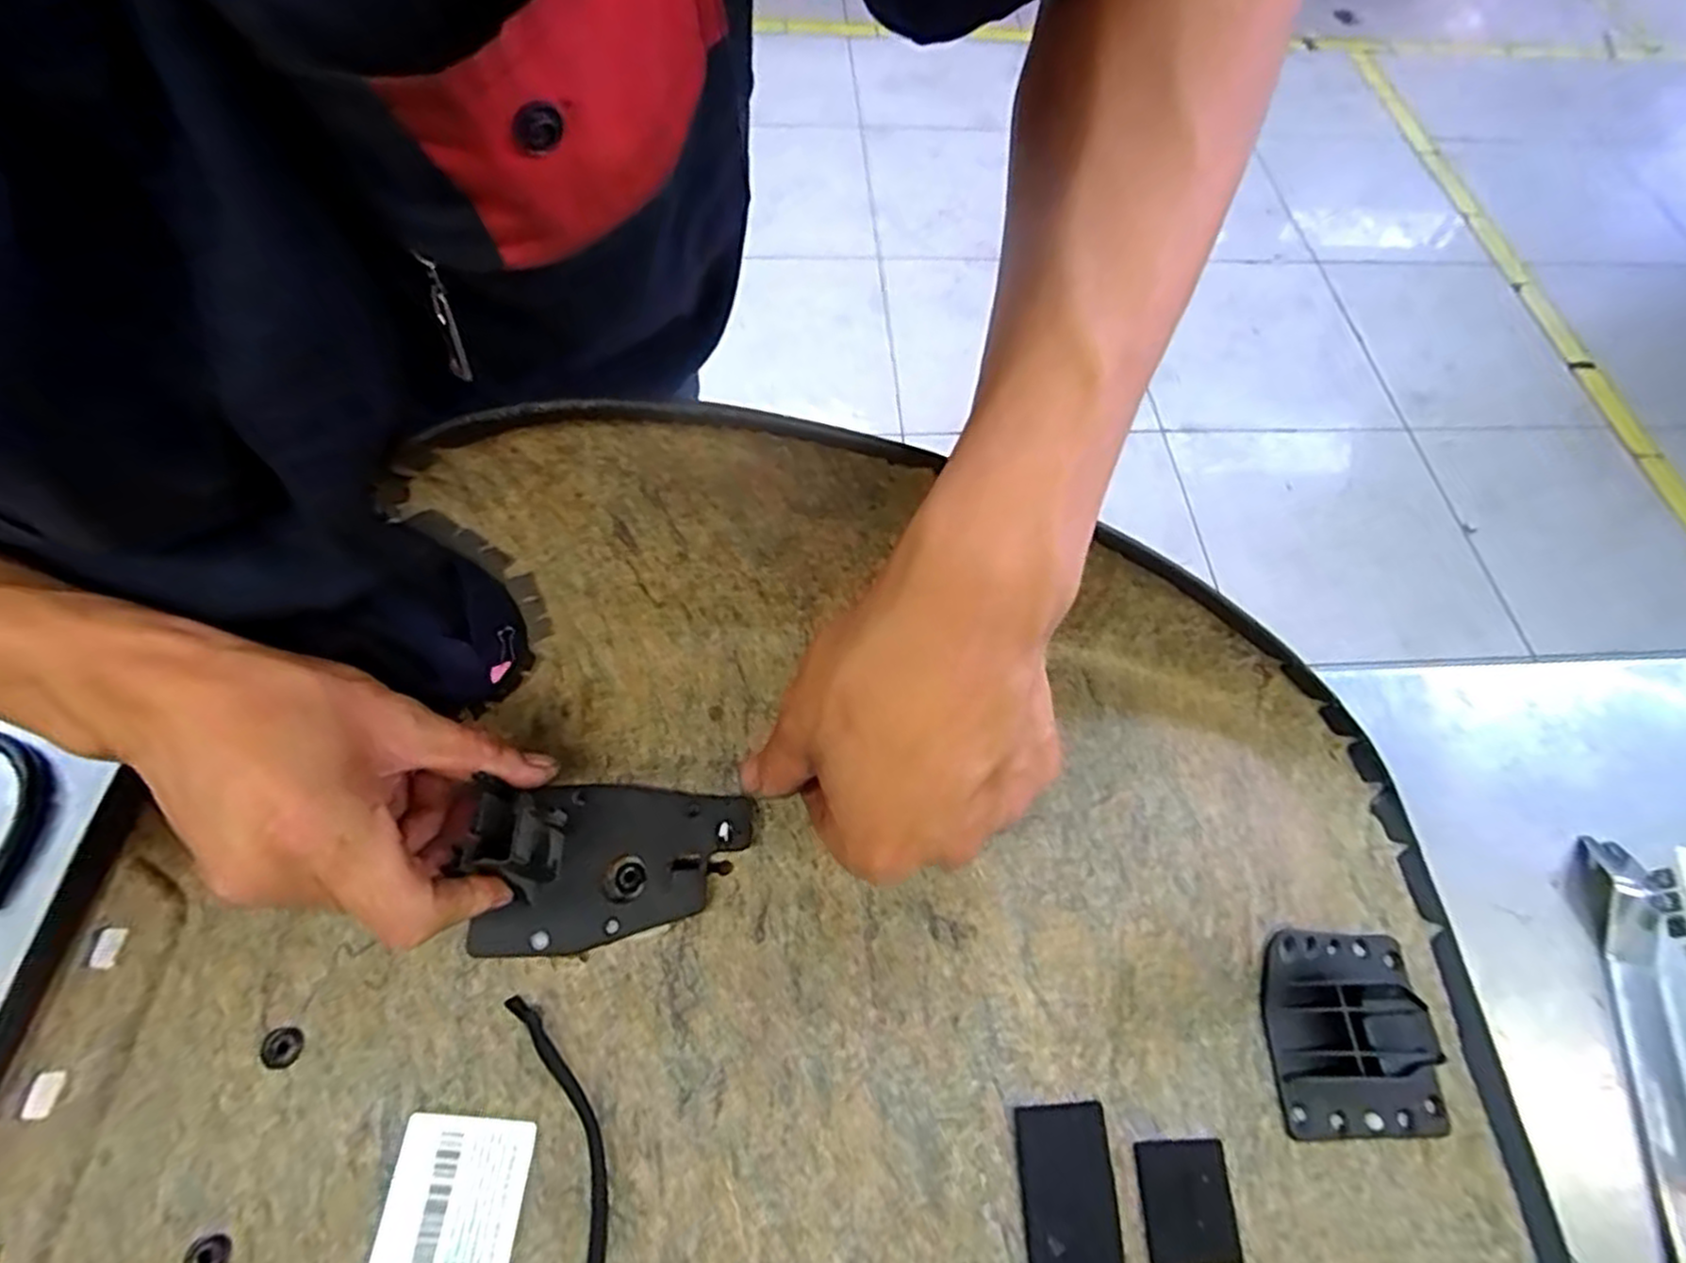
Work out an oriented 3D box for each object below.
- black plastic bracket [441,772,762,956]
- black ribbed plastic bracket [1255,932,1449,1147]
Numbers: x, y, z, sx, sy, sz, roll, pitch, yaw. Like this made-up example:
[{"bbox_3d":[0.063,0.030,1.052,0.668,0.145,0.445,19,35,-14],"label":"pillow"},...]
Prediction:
[{"bbox_3d":[-0.094,0.089,0.302,0.107,0.049,0.064,0,55,-2],"label":"black plastic bracket"},{"bbox_3d":[0.218,0.169,0.317,0.078,0.027,0.077,11,63,-17],"label":"black ribbed plastic bracket"}]

